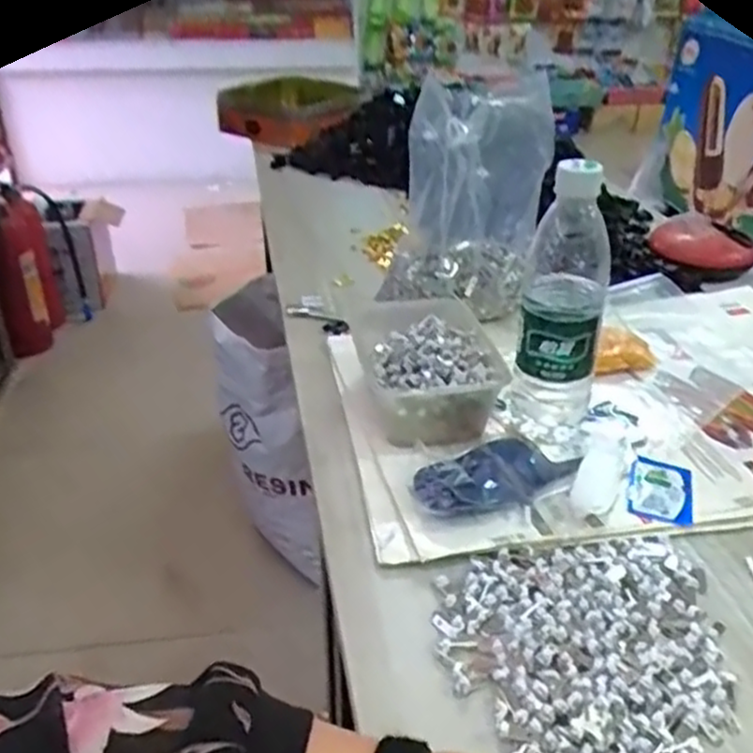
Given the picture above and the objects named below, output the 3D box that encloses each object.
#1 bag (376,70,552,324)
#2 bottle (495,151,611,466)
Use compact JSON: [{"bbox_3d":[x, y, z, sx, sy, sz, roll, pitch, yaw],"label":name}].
[{"bbox_3d":[0.093,-0.170,0.729,0.120,0.210,0.097,17,36,21],"label":"bag"},{"bbox_3d":[0.144,-0.049,0.569,0.067,0.221,0.061,10,34,12],"label":"bottle"}]

